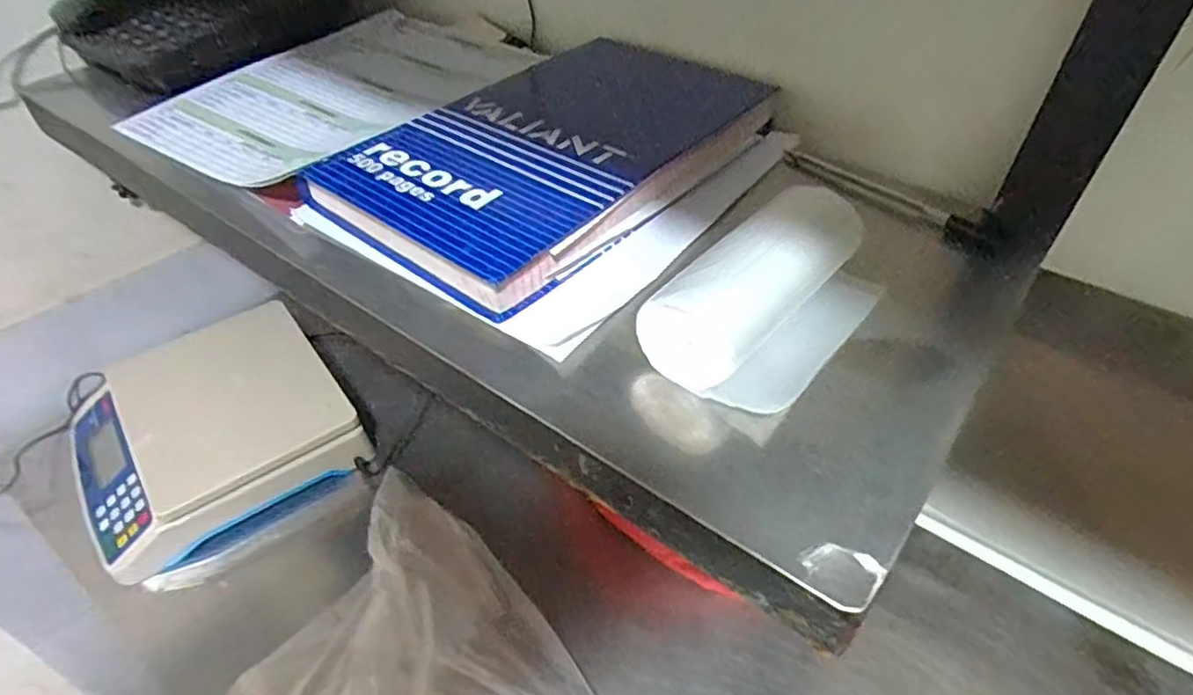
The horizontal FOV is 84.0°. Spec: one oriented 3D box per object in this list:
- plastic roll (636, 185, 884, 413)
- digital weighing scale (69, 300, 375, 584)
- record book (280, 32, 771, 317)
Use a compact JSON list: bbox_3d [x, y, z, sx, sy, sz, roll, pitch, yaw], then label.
[{"bbox_3d":[0.090,-0.027,0.325,0.070,0.053,0.144,31,52,29],"label":"plastic roll"},{"bbox_3d":[-0.381,0.081,0.655,0.236,0.077,0.237,-27,49,-25],"label":"digital weighing scale"},{"bbox_3d":[-0.023,-0.139,0.442,0.178,0.046,0.288,31,52,29],"label":"record book"}]

